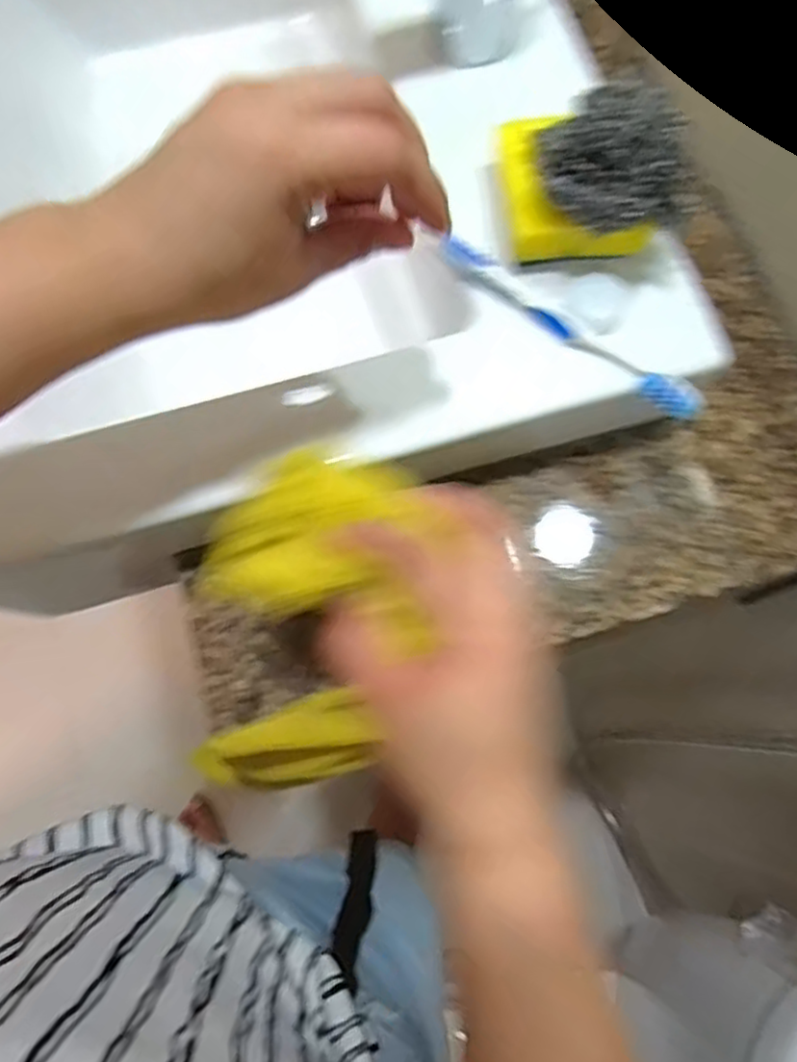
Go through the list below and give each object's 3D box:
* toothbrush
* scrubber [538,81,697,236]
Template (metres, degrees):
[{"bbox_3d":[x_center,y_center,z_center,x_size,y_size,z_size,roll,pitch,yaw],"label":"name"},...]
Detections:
[{"bbox_3d":[0.091,-0.110,0.379,0.163,0.012,0.018,37,76,10],"label":"toothbrush"},{"bbox_3d":[0.107,-0.180,0.339,0.059,0.037,0.065,-20,75,-6],"label":"scrubber"}]

